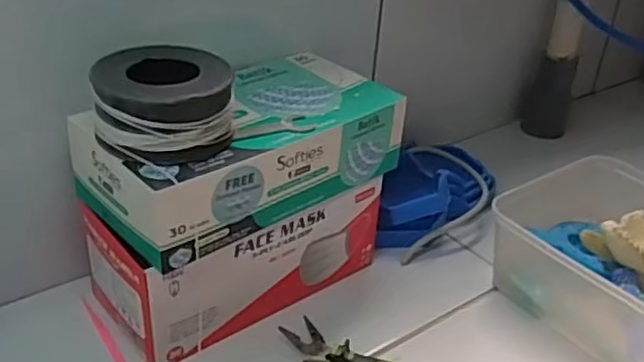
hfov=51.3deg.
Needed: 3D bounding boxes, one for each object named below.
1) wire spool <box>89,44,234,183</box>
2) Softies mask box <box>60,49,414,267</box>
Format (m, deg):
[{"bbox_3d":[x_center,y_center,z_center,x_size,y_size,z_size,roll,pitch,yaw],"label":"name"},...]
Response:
[{"bbox_3d":[-0.097,-0.048,0.416,0.079,0.045,0.082,3,31,-2],"label":"wire spool"},{"bbox_3d":[-0.055,-0.024,0.479,0.215,0.063,0.111,-23,41,-37],"label":"Softies mask box"}]

